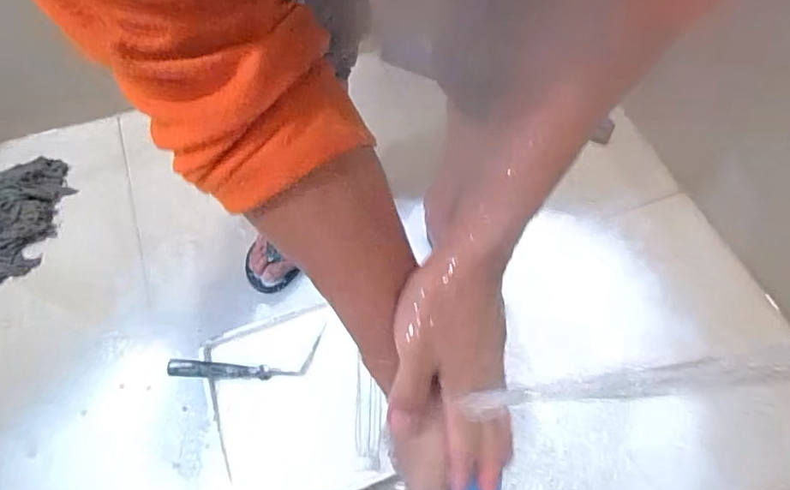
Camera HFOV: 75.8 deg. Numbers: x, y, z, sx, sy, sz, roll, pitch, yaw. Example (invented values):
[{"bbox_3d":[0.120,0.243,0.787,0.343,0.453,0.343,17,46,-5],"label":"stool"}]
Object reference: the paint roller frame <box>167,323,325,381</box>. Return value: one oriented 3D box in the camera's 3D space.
[{"bbox_3d":[-0.222,0.171,0.775,0.228,0.025,0.066,-1,61,-16],"label":"paint roller frame"}]

